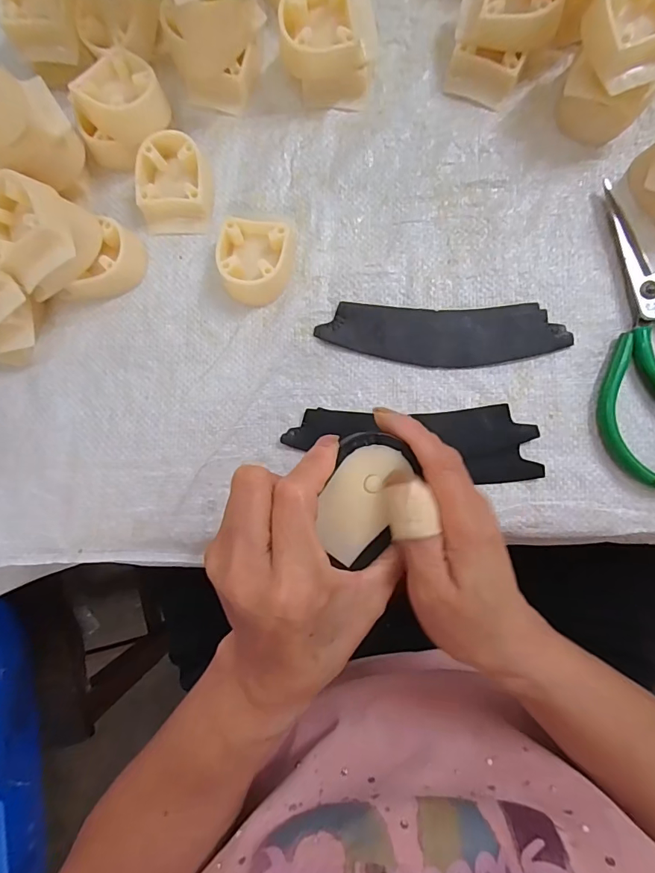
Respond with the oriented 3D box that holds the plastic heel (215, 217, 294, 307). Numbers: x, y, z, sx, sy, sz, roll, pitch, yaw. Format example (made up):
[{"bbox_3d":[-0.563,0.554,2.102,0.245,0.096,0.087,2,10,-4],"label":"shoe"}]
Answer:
[{"bbox_3d":[-0.048,-0.116,0.294,0.046,0.021,0.051,9,85,5],"label":"plastic heel"}]

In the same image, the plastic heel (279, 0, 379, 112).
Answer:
[{"bbox_3d":[0.002,-0.260,0.295,0.059,0.040,0.056,-6,84,3],"label":"plastic heel"}]

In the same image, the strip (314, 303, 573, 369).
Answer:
[{"bbox_3d":[0.074,-0.066,0.289,0.154,0.006,0.040,1,85,4],"label":"strip"}]

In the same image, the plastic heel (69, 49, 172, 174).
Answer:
[{"bbox_3d":[-0.140,-0.220,0.301,0.061,0.038,0.048,-44,83,-1],"label":"plastic heel"}]

